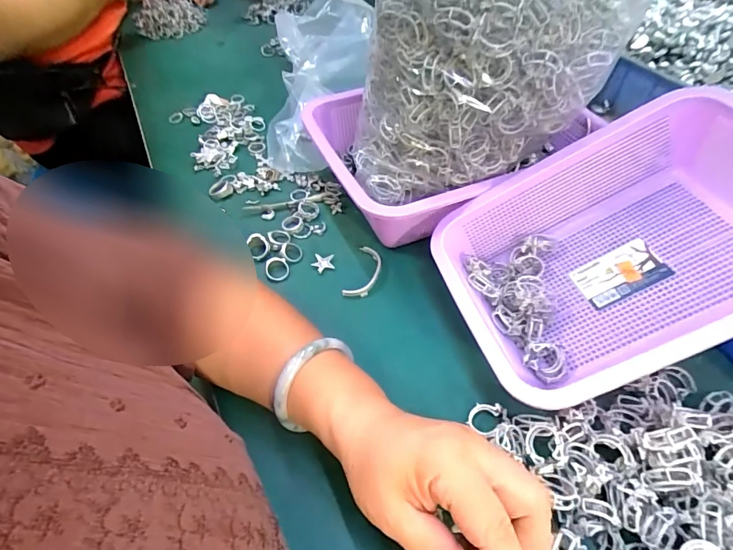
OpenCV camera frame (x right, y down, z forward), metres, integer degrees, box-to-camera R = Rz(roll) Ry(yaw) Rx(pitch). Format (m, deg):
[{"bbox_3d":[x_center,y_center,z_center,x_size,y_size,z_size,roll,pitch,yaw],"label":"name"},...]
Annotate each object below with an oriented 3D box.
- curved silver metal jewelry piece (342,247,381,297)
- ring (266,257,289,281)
[{"bbox_3d":[-0.002,-0.003,0.418,0.028,0.005,0.065,13,52,12],"label":"curved silver metal jewelry piece"},{"bbox_3d":[-0.090,-0.007,0.421,0.023,0.006,0.026,-4,51,-2],"label":"ring"}]

